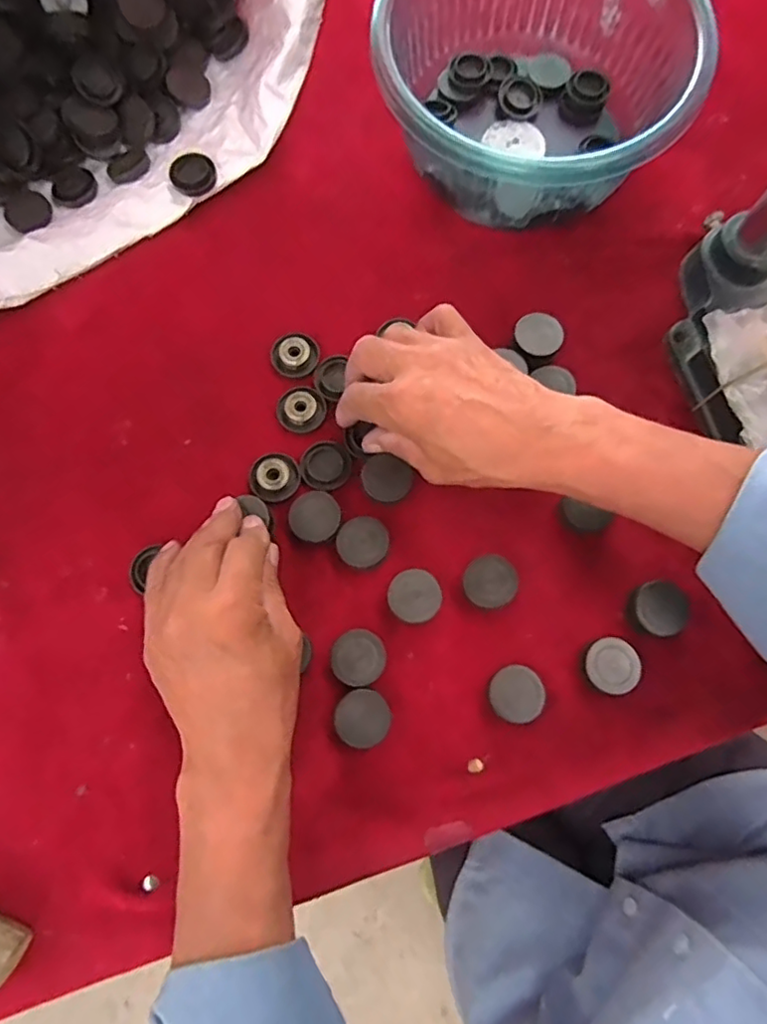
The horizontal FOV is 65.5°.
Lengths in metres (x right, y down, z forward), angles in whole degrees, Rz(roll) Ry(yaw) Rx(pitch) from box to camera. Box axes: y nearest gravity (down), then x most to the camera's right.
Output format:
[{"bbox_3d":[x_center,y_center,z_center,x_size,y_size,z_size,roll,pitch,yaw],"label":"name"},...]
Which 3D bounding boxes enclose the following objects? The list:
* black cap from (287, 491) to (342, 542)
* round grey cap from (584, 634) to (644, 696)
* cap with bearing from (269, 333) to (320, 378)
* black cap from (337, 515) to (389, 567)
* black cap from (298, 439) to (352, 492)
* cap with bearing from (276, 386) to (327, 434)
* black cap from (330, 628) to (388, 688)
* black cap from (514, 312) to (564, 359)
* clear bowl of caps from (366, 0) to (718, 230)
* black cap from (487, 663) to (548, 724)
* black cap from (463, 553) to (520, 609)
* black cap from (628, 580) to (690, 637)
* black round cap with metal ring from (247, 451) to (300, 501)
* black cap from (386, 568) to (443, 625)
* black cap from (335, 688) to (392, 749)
[{"bbox_3d":[-0.044,0.003,0.381,0.032,0.009,0.032,0,76,0],"label":"black cap"},{"bbox_3d":[0.138,0.094,0.362,0.032,0.009,0.034,0,76,0],"label":"round grey cap"},{"bbox_3d":[-0.060,-0.109,0.409,0.031,0.010,0.028,5,76,1],"label":"cap with bearing"},{"bbox_3d":[-0.013,0.019,0.376,0.032,0.008,0.030,0,76,0],"label":"black cap"},{"bbox_3d":[-0.037,-0.031,0.394,0.032,0.004,0.034,0,76,0],"label":"black cap"},{"bbox_3d":[-0.054,-0.069,0.399,0.032,0.009,0.029,-42,80,-9],"label":"cap with bearing"},{"bbox_3d":[-0.015,0.088,0.360,0.032,0.015,0.032,0,76,0],"label":"black cap"},{"bbox_3d":[0.104,-0.118,0.404,0.032,0.012,0.033,0,76,0],"label":"black cap"},{"bbox_3d":[0.099,-0.293,0.412,0.193,0.089,0.198,0,76,0],"label":"clear bowl of caps"},{"bbox_3d":[0.080,0.109,0.357,0.032,0.010,0.032,0,76,0],"label":"black cap"},{"bbox_3d":[0.066,0.044,0.371,0.032,0.013,0.031,0,76,0],"label":"black cap"},{"bbox_3d":[0.168,0.059,0.364,0.033,0.014,0.031,0,76,0],"label":"black cap"},{"bbox_3d":[-0.071,-0.024,0.391,0.032,0.009,0.029,-41,80,-9],"label":"black round cap with metal ring"},{"bbox_3d":[0.020,0.052,0.367,0.032,0.015,0.032,0,76,0],"label":"black cap"},{"bbox_3d":[-0.012,0.121,0.352,0.031,0.016,0.031,0,76,0],"label":"black cap"}]

